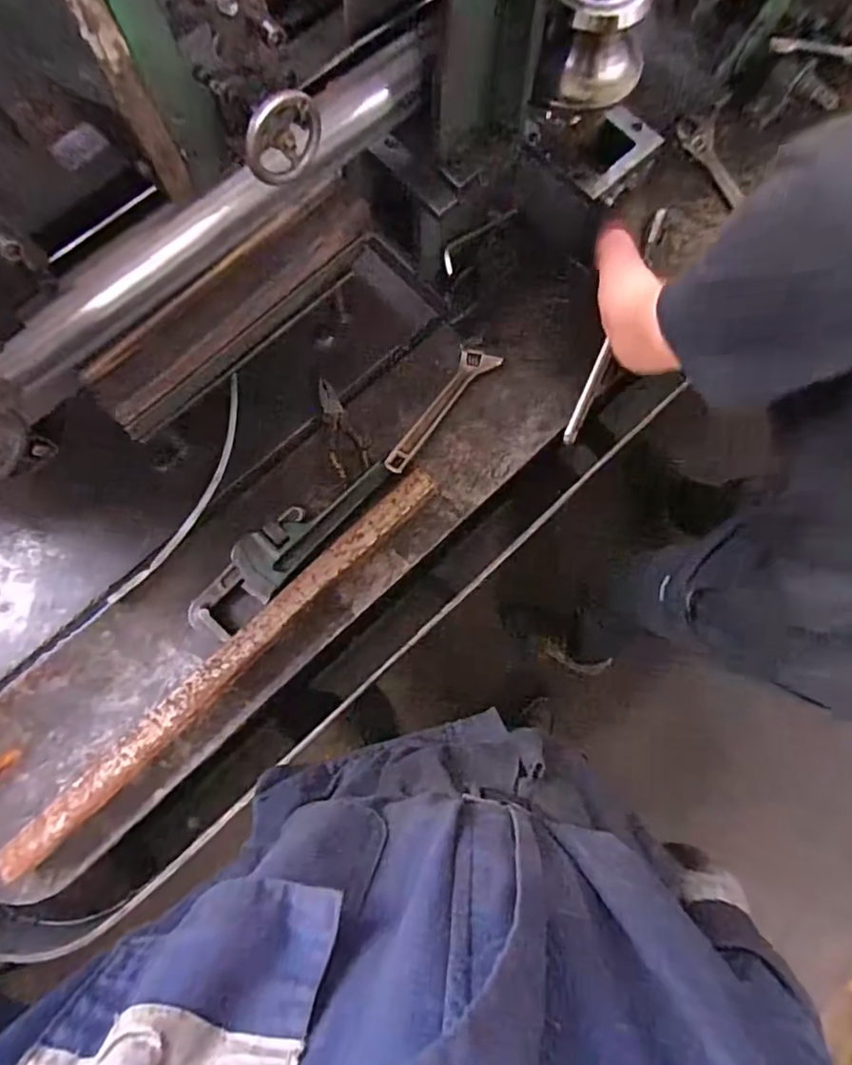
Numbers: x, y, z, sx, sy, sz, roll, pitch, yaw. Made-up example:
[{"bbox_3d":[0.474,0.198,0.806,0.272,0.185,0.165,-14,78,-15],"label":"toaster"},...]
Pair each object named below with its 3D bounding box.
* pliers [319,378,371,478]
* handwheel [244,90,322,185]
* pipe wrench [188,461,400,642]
[{"bbox_3d":[-0.148,-0.183,0.953,0.058,0.020,0.197,-18,65,-5],"label":"pliers"},{"bbox_3d":[-0.129,-0.357,0.512,0.078,0.078,0.018,-35,81,-8],"label":"handwheel"},{"bbox_3d":[-0.211,0.016,0.891,0.383,0.041,0.103,-40,81,-9],"label":"pipe wrench"}]

